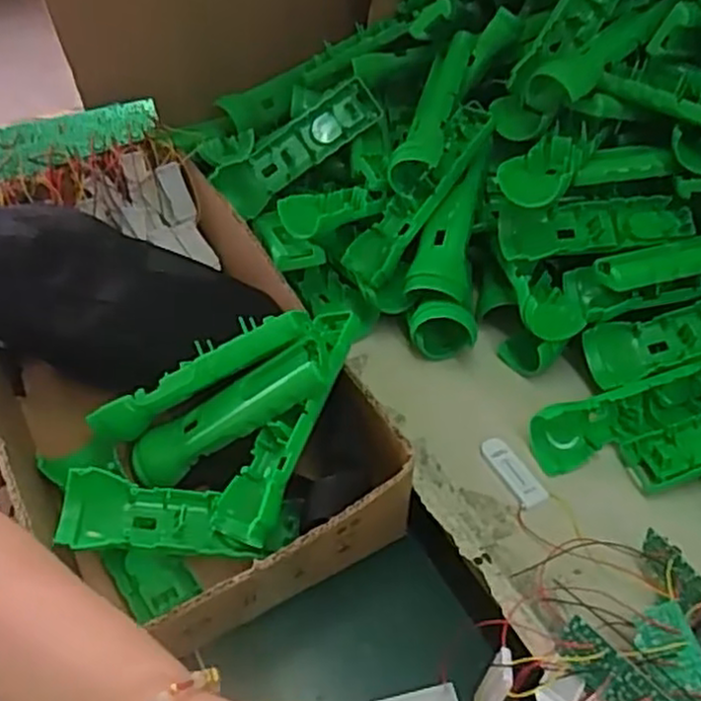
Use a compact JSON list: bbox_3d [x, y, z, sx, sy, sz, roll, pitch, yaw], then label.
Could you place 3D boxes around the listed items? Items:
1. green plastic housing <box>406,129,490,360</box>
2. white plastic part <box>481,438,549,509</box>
[{"bbox_3d":[0.079,-0.079,0.581,0.054,0.048,0.165,8,86,8],"label":"green plastic housing"},{"bbox_3d":[0.114,0.086,0.516,0.020,0.005,0.058,-22,52,-18],"label":"white plastic part"}]

